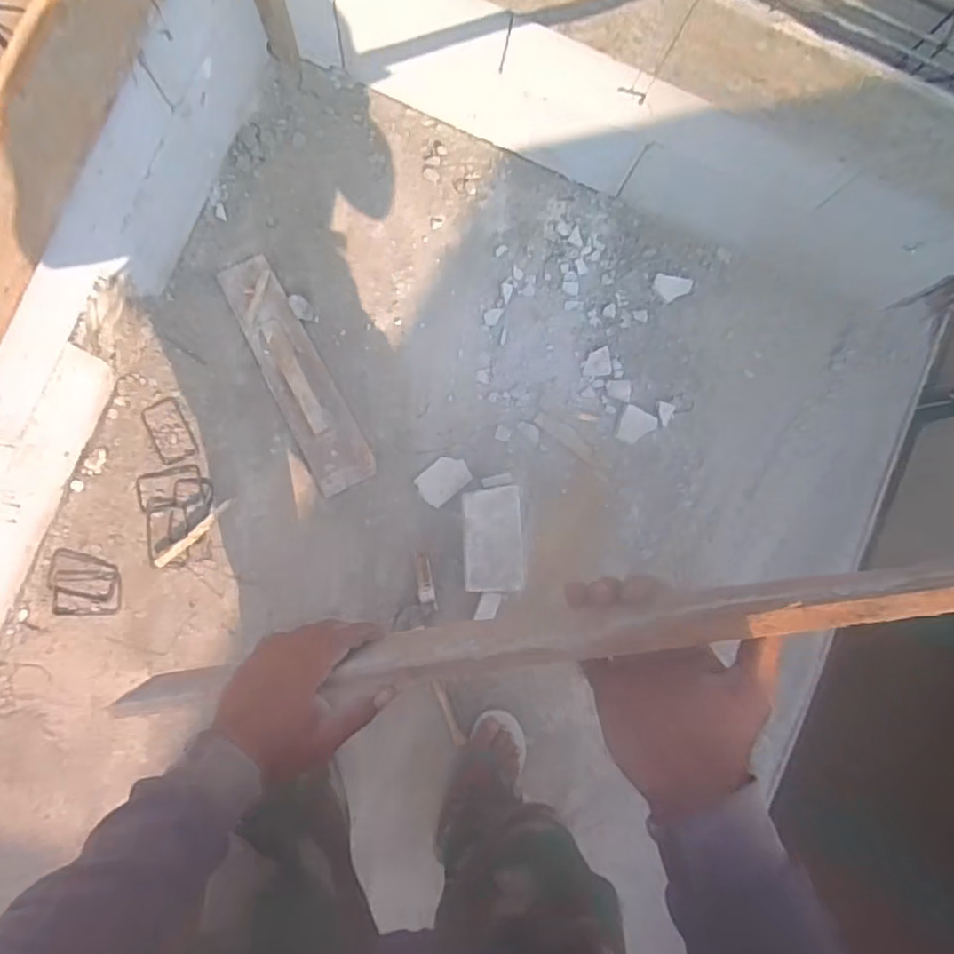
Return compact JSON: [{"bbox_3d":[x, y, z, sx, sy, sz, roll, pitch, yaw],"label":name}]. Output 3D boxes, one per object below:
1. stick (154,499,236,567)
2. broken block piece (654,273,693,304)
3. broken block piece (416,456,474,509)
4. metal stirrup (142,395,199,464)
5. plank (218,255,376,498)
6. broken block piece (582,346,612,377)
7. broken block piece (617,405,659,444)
[{"bbox_3d":[-0.532,0.107,1.224,0.180,0.011,0.021,-41,90,-6],"label":"stick"},{"bbox_3d":[0.404,-0.388,1.340,0.076,0.008,0.052,11,85,-4],"label":"broken block piece"},{"bbox_3d":[-0.067,0.005,1.296,0.104,0.010,0.073,-41,90,-6],"label":"broken block piece"},{"bbox_3d":[-0.598,-0.091,1.263,0.077,0.009,0.125,-21,88,-6],"label":"metal stirrup"},{"bbox_3d":[-0.353,-0.202,1.270,0.122,0.031,0.476,-27,89,-6],"label":"plank"},{"bbox_3d":[0.248,-0.237,1.338,0.057,0.007,0.057,-3,86,-5],"label":"broken block piece"},{"bbox_3d":[0.328,-0.101,1.328,0.070,0.013,0.071,26,84,-2],"label":"broken block piece"}]

